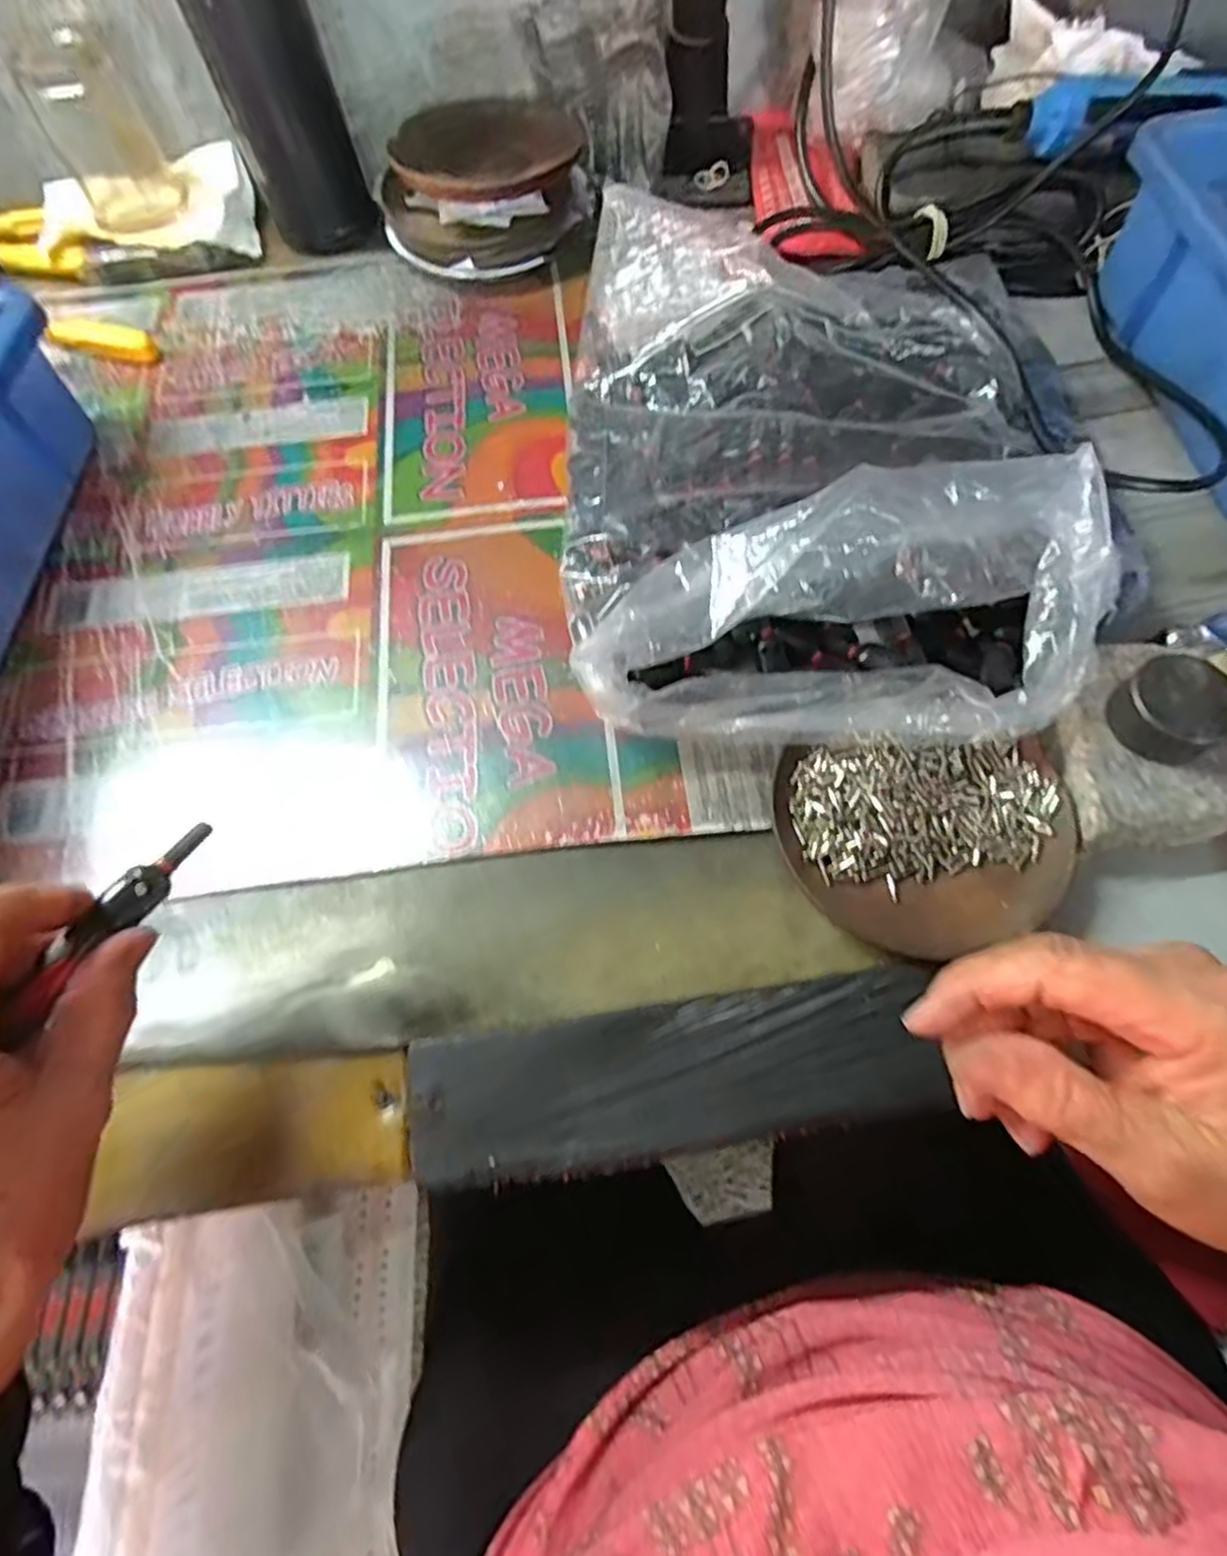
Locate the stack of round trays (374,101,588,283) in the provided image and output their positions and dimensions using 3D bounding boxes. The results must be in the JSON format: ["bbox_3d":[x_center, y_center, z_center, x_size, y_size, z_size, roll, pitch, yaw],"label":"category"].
[{"bbox_3d":[-0.080,-0.375,0.459,0.121,0.047,0.141,5,66,5],"label":"stack of round trays"}]

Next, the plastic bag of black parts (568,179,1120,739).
[{"bbox_3d":[0.096,-0.151,0.340,0.233,0.068,0.281,-1,66,3],"label":"plastic bag of black parts"}]

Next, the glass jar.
[{"bbox_3d":[-0.314,-0.397,0.443,0.058,0.085,0.058,-1,66,3],"label":"glass jar"}]

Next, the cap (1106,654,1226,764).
[{"bbox_3d":[0.213,-0.024,0.279,0.042,0.024,0.036,-30,68,-10],"label":"cap"}]

